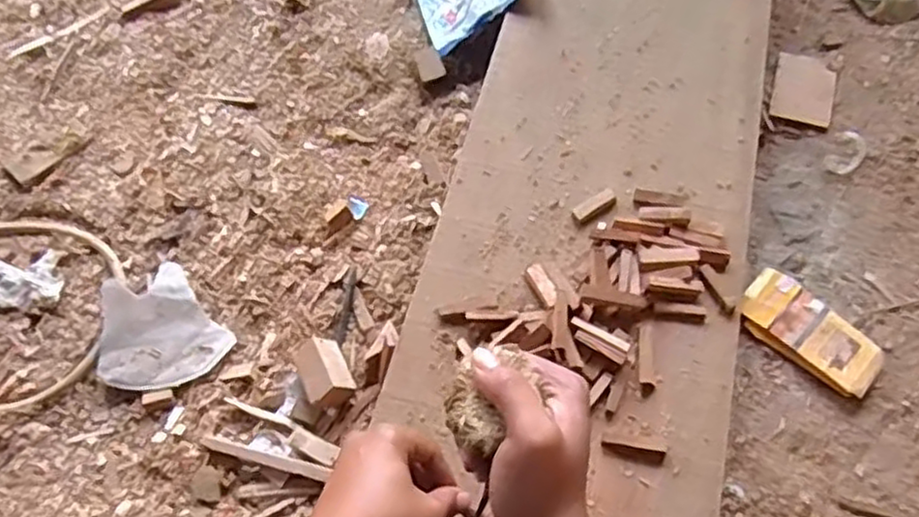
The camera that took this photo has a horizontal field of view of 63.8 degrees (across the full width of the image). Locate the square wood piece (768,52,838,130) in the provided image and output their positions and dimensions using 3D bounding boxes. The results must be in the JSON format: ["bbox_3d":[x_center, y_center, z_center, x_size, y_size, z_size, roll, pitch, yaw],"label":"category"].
[{"bbox_3d":[0.373,-0.184,0.798,0.062,0.004,0.093,17,63,11],"label":"square wood piece"}]

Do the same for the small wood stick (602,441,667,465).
[{"bbox_3d":[0.137,0.153,0.582,0.049,0.004,0.010,10,61,8],"label":"small wood stick"}]

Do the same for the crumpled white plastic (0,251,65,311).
[{"bbox_3d":[-0.436,0.024,0.723,0.087,0.011,0.056,-11,61,-4],"label":"crumpled white plastic"}]

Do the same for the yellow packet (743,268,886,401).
[{"bbox_3d":[0.309,0.065,0.650,0.121,0.014,0.061,38,69,21],"label":"yellow packet"}]

